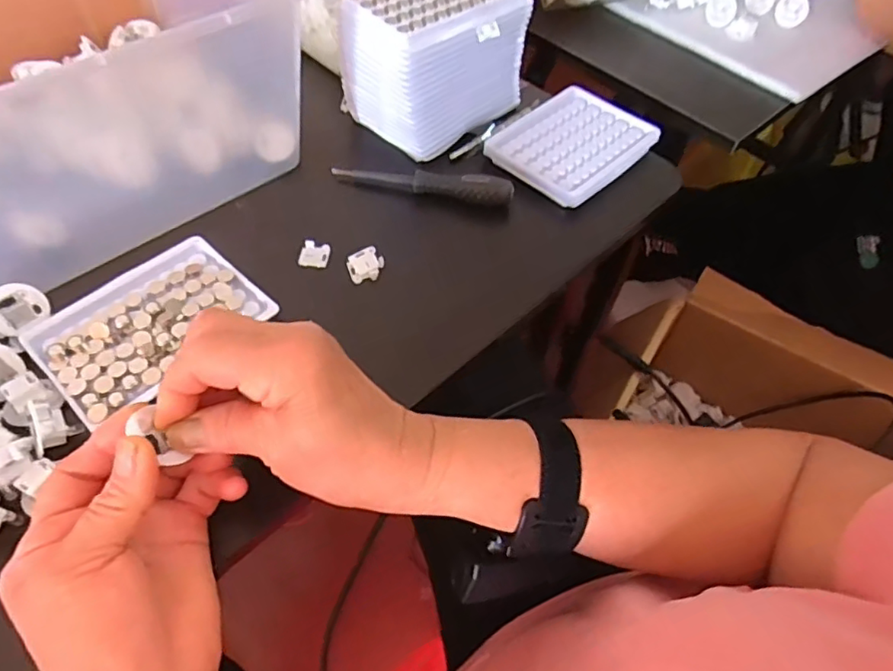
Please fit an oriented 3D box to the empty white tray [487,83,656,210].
[{"bbox_3d":[0.109,-0.166,0.502,0.134,0.011,0.104,-37,64,-26],"label":"empty white tray"}]

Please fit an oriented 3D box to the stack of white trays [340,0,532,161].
[{"bbox_3d":[-0.010,-0.235,0.495,0.129,0.112,0.103,-34,63,-24],"label":"stack of white trays"}]

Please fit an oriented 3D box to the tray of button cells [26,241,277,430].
[{"bbox_3d":[-0.191,-0.011,0.376,0.099,0.010,0.128,39,61,22],"label":"tray of button cells"}]

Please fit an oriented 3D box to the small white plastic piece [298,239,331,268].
[{"bbox_3d":[-0.096,-0.059,0.427,0.022,0.006,0.022,5,54,0],"label":"small white plastic piece"}]

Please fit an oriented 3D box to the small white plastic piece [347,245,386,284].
[{"bbox_3d":[-0.059,-0.051,0.421,0.025,0.009,0.024,-19,58,-17],"label":"small white plastic piece"}]

